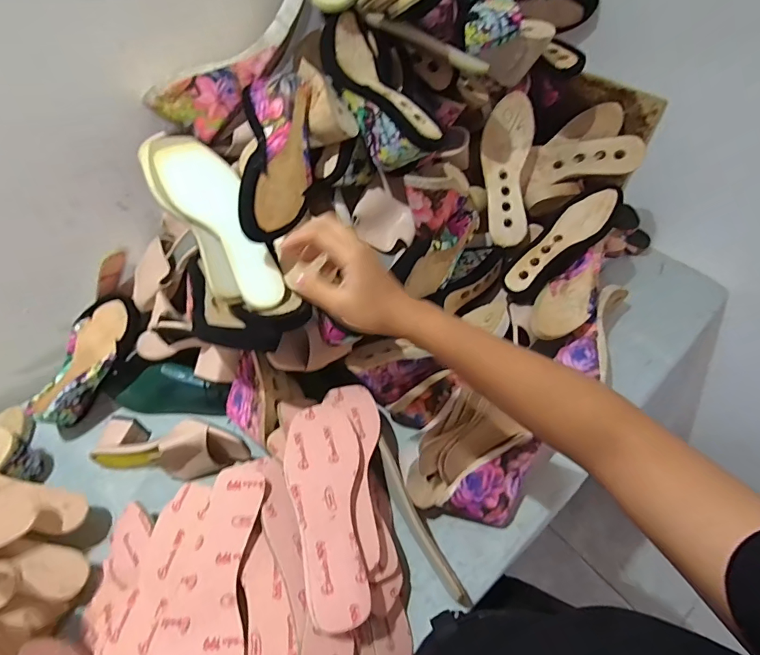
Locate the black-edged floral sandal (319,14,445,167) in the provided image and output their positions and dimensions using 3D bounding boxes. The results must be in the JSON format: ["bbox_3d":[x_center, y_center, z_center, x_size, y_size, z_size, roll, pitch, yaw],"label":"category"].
[{"bbox_3d":[-0.004,-0.294,0.544,0.089,0.076,0.224,-23,75,-15],"label":"black-edged floral sandal"}]

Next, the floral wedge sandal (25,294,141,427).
[{"bbox_3d":[-0.438,0.055,0.639,0.074,0.074,0.220,26,84,18],"label":"floral wedge sandal"}]

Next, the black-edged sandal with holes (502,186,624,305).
[{"bbox_3d":[0.278,-0.130,0.679,0.215,0.058,0.083,-45,63,0],"label":"black-edged sandal with holes"}]

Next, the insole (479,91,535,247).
[{"bbox_3d":[0.216,-0.262,0.707,0.082,0.048,0.246,1,86,2],"label":"insole"}]

